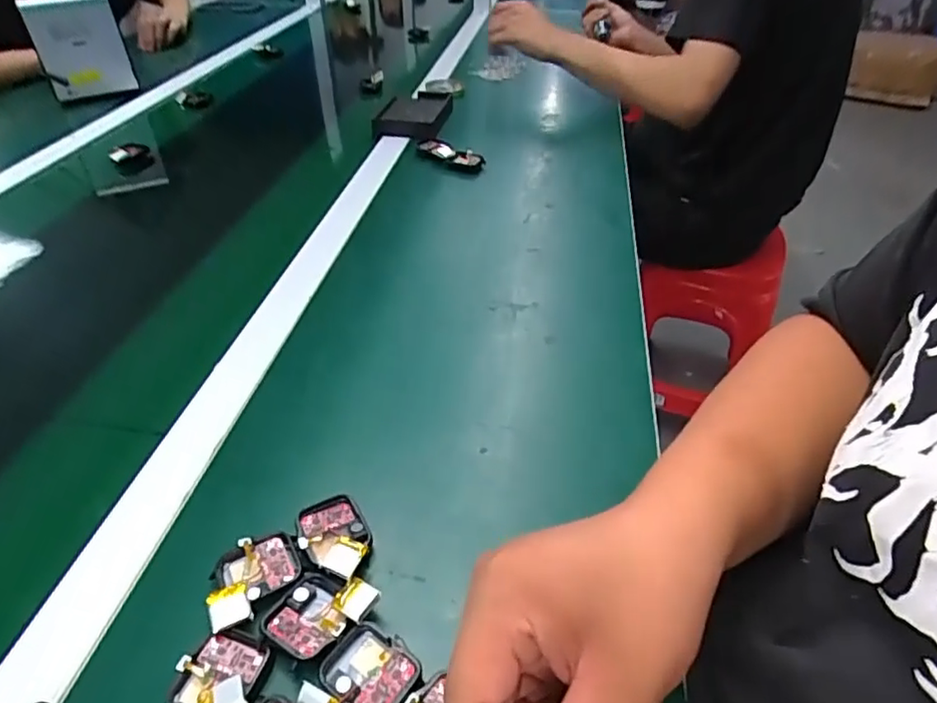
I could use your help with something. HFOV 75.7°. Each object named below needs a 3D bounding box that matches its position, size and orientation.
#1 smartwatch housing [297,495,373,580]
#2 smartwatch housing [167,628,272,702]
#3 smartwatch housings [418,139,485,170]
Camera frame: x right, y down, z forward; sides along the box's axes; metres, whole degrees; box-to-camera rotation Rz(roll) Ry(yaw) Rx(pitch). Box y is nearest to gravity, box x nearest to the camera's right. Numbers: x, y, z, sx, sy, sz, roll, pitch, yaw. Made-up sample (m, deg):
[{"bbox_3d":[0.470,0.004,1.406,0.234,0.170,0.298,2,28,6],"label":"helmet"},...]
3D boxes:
[{"bbox_3d":[-0.078,0.108,0.351,0.035,0.018,0.058,-22,44,-23],"label":"smartwatch housing"},{"bbox_3d":[-0.120,0.156,0.290,0.039,0.013,0.042,10,41,14],"label":"smartwatch housing"},{"bbox_3d":[-0.028,-0.266,0.797,0.108,0.019,0.033,25,46,28],"label":"smartwatch housings"}]

